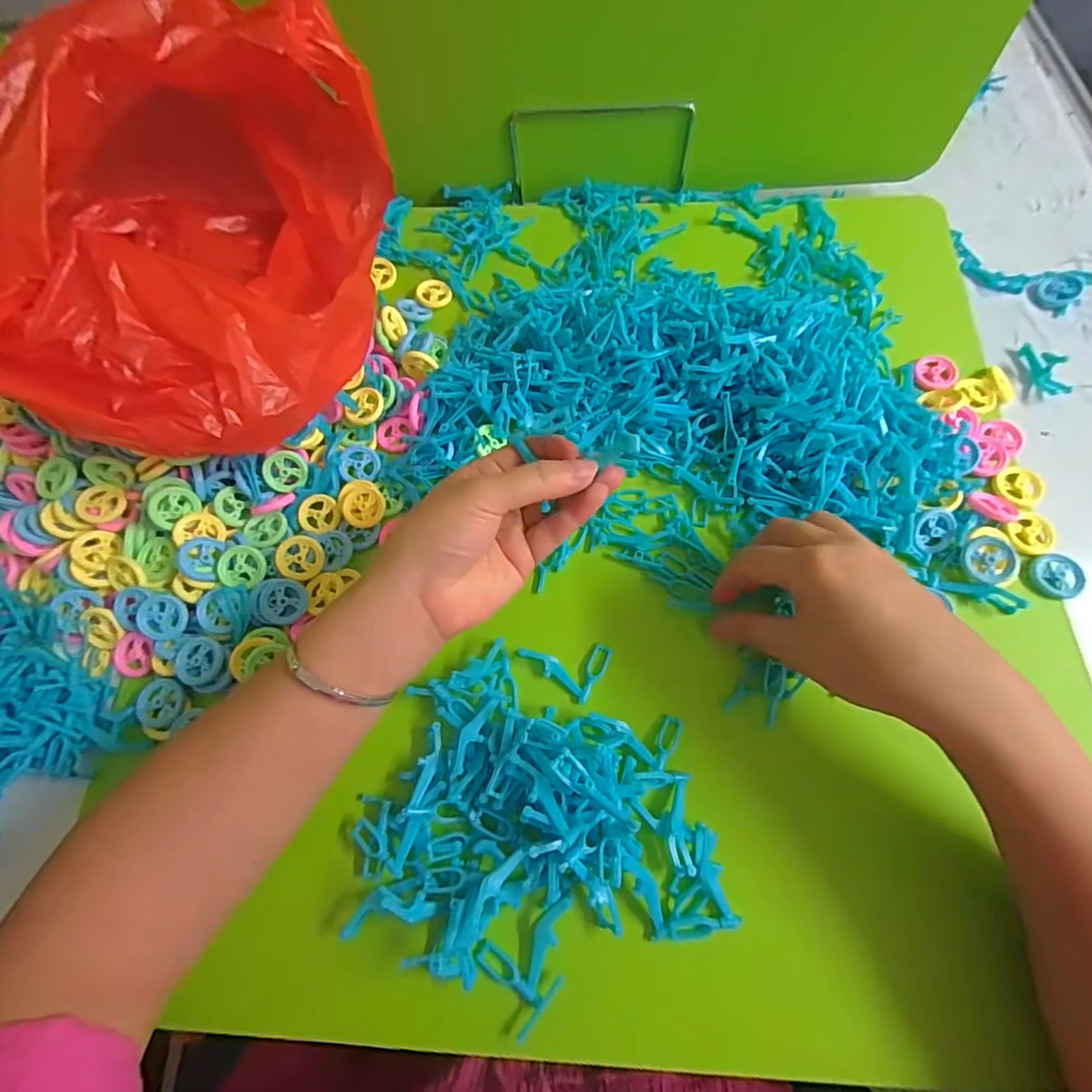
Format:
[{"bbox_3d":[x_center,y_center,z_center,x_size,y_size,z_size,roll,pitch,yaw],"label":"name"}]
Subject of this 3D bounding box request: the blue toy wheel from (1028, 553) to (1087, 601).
[{"bbox_3d":[0.317,0.018,0.326,0.030,0.006,0.028,-1,66,3],"label":"blue toy wheel"}]

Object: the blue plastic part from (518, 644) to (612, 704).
[{"bbox_3d":[0.014,0.068,0.329,0.048,0.013,0.037,33,72,16],"label":"blue plastic part"}]

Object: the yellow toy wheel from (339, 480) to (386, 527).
[{"bbox_3d":[-0.131,-0.031,0.372,0.031,0.007,0.037,-32,68,-10],"label":"yellow toy wheel"}]

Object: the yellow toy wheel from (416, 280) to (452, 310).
[{"bbox_3d":[-0.093,-0.210,0.436,0.026,0.006,0.027,-1,69,1],"label":"yellow toy wheel"}]

